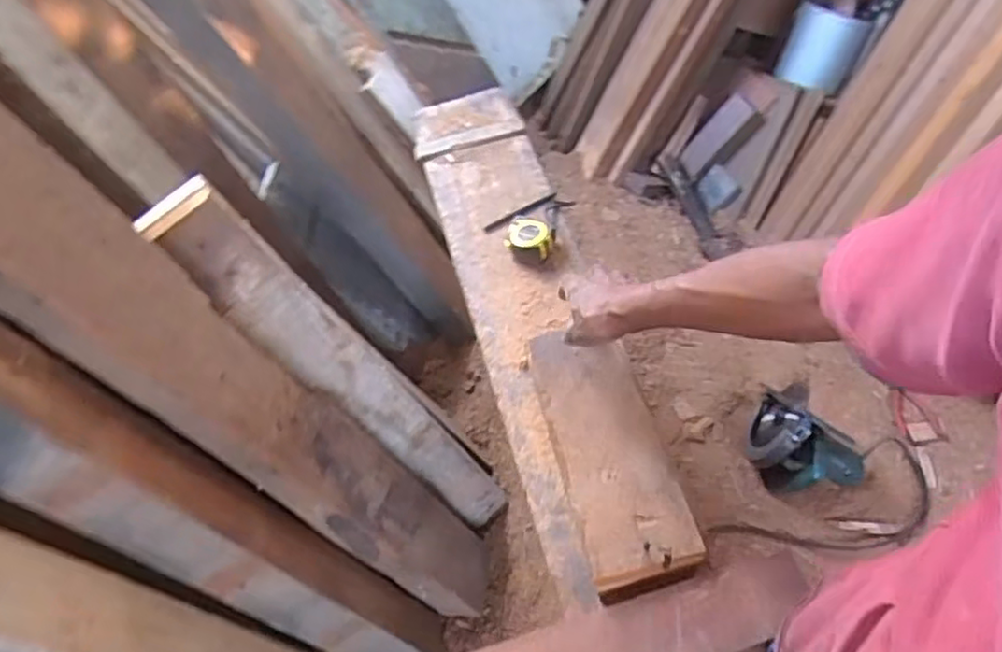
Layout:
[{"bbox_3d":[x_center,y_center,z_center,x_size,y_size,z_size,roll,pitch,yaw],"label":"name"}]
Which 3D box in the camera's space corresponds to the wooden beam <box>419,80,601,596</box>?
[{"bbox_3d":[0.032,-0.071,0.987,0.187,0.055,0.898,-15,55,-5],"label":"wooden beam"}]

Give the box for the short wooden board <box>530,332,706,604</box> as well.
[{"bbox_3d":[0.118,0.134,0.755,0.110,0.056,0.304,-14,57,-4],"label":"short wooden board"}]

